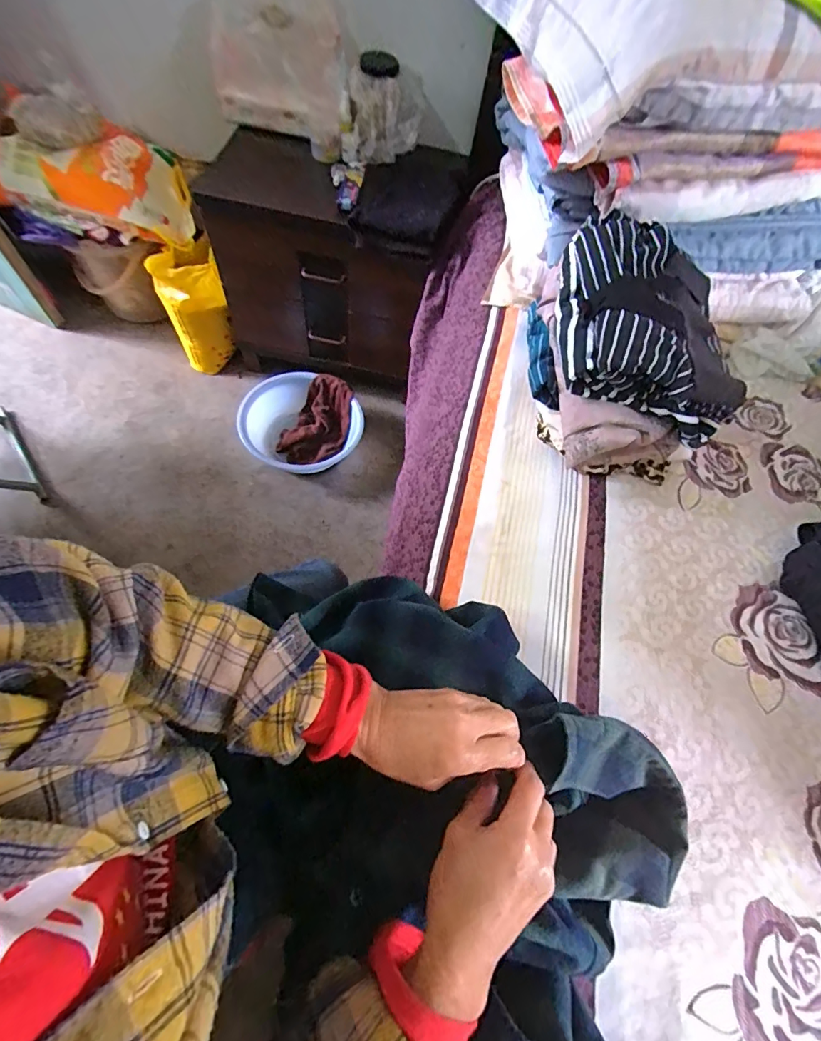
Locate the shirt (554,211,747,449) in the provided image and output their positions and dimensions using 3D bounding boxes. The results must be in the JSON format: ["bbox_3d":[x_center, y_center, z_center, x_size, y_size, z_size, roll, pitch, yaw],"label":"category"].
[{"bbox_3d":[0.311,-0.259,0.584,0.212,0.103,0.281,8,63,-3],"label":"shirt"}]

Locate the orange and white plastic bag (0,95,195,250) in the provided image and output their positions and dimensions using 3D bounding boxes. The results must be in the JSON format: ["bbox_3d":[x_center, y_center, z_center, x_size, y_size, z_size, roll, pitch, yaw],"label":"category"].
[{"bbox_3d":[-0.881,-0.959,1.250,0.576,0.258,0.278,15,63,1],"label":"orange and white plastic bag"}]

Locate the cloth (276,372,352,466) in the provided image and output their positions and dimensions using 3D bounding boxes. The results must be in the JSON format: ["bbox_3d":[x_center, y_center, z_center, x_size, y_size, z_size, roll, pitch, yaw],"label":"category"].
[{"bbox_3d":[-0.270,-0.292,1.352,0.177,0.064,0.289,29,85,-3],"label":"cloth"}]

